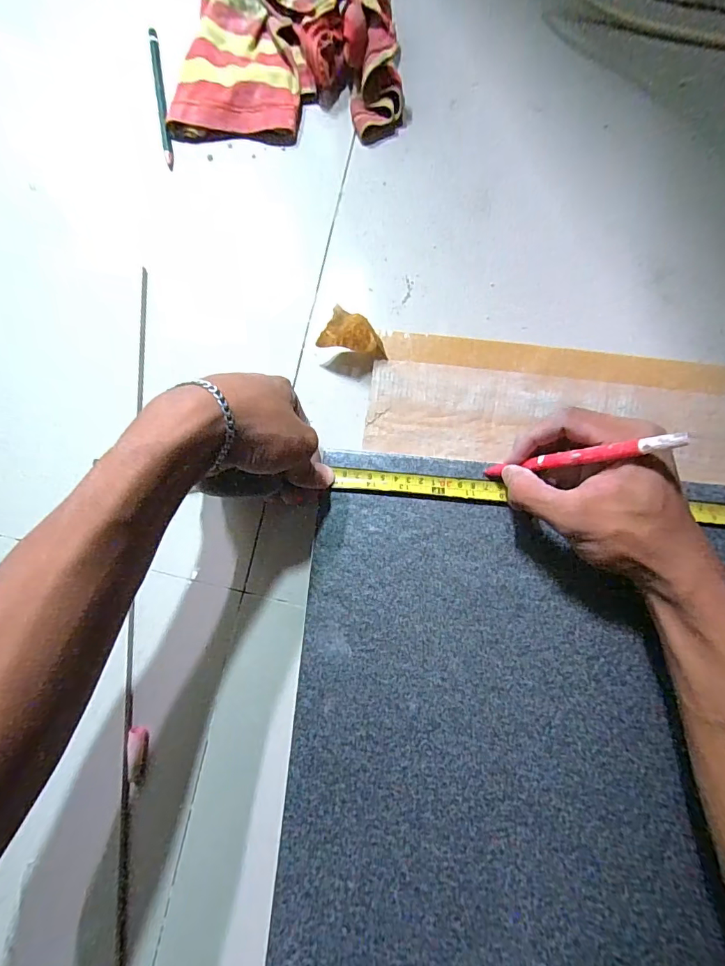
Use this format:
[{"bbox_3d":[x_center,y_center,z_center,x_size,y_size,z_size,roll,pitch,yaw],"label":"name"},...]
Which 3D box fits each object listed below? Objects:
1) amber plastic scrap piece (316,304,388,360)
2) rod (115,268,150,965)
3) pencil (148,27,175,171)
[{"bbox_3d":[-0.007,-0.120,0.358,0.055,0.051,0.023,12,83,4],"label":"amber plastic scrap piece"},{"bbox_3d":[-0.183,0.111,0.361,0.008,0.009,0.593,-2,82,2],"label":"rod"},{"bbox_3d":[-0.181,-0.349,0.408,0.009,0.007,0.135,-9,82,1],"label":"pencil"}]

